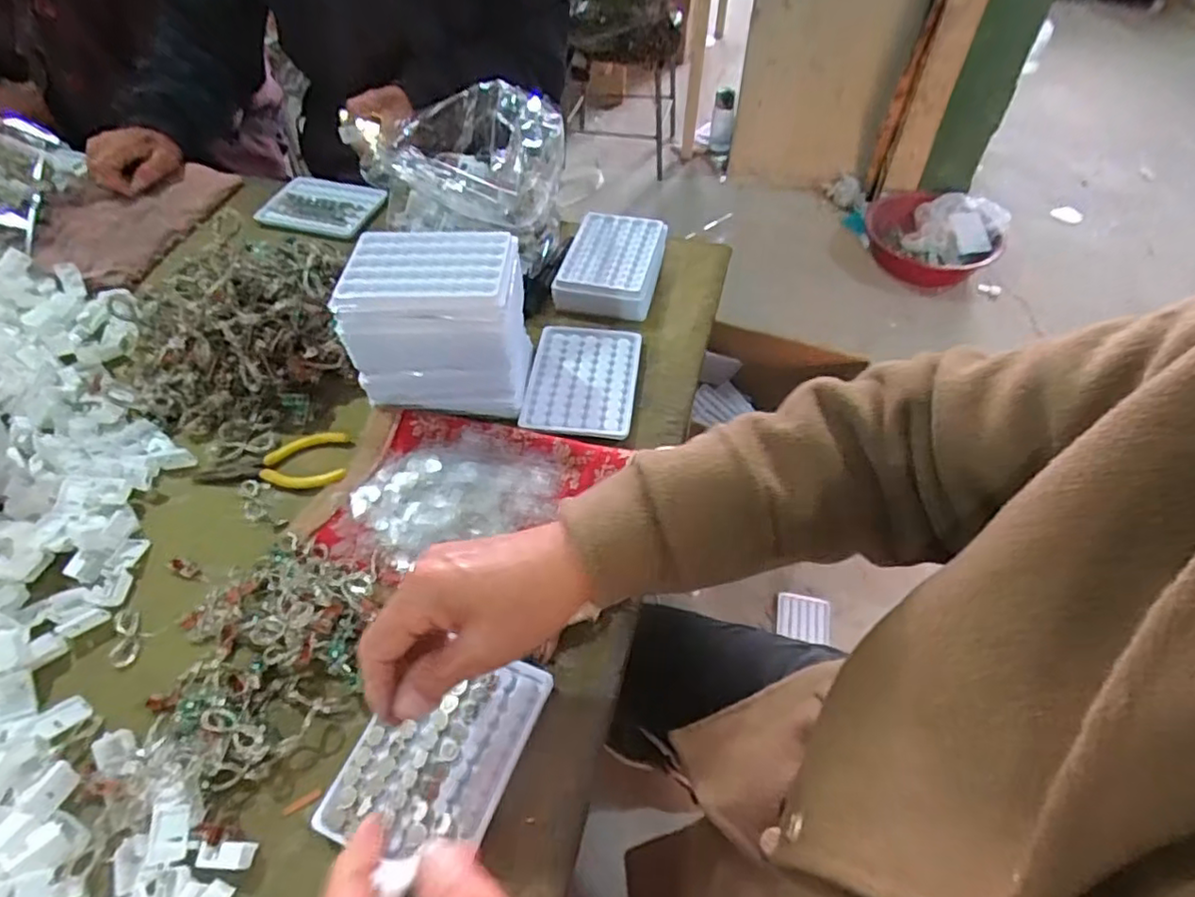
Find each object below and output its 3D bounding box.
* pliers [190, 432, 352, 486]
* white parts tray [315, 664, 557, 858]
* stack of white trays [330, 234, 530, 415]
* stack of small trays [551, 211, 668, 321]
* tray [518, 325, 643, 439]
[{"bbox_3d":[-0.268,0.009,0.534,0.120,0.011,0.050,2,52,2],"label":"pliers"},{"bbox_3d":[-0.095,0.180,0.385,0.092,0.007,0.125,19,54,14],"label":"white parts tray"},{"bbox_3d":[-0.129,-0.100,0.532,0.135,0.128,0.096,-1,52,-1],"label":"stack of white trays"},{"bbox_3d":[0.016,-0.194,0.662,0.101,0.037,0.123,9,53,7],"label":"stack of small trays"},{"bbox_3d":[-0.013,-0.064,0.579,0.097,0.008,0.134,6,52,5],"label":"tray"}]

